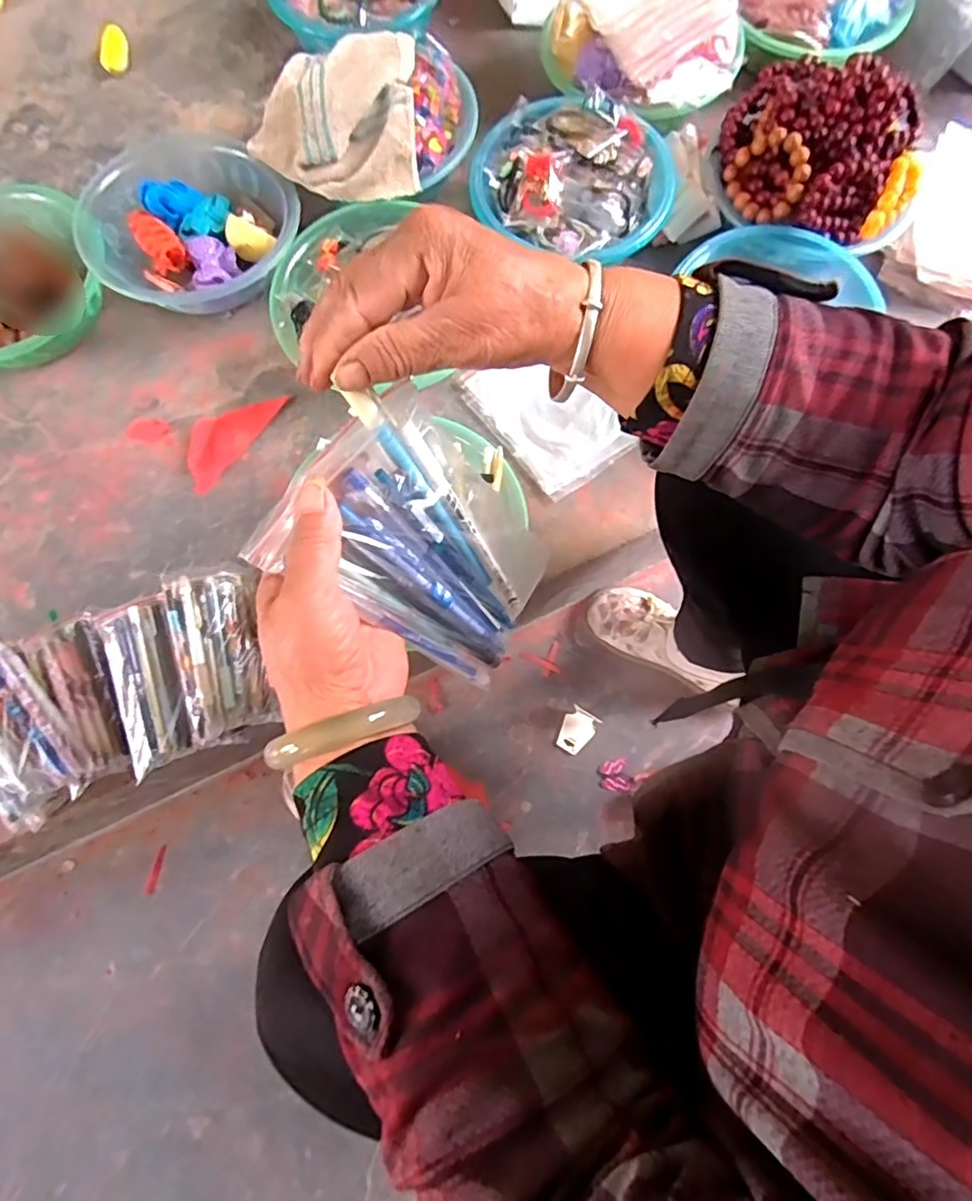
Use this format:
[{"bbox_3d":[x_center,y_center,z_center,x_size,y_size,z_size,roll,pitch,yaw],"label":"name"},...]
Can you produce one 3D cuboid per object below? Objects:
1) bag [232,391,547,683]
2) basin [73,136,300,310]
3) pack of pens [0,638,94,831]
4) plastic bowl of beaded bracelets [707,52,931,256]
[{"bbox_3d":[-0.029,-0.027,0.324,0.013,0.161,0.102,25,83,50],"label":"bag"},{"bbox_3d":[-0.330,-0.429,0.687,0.222,0.100,0.212,0,75,1],"label":"basin"},{"bbox_3d":[-0.438,0.118,0.544,0.091,0.053,0.178,-29,96,-6],"label":"pack of pens"},{"bbox_3d":[0.368,-0.487,0.641,0.222,0.101,0.201,16,76,6],"label":"plastic bowl of beaded bracelets"}]

